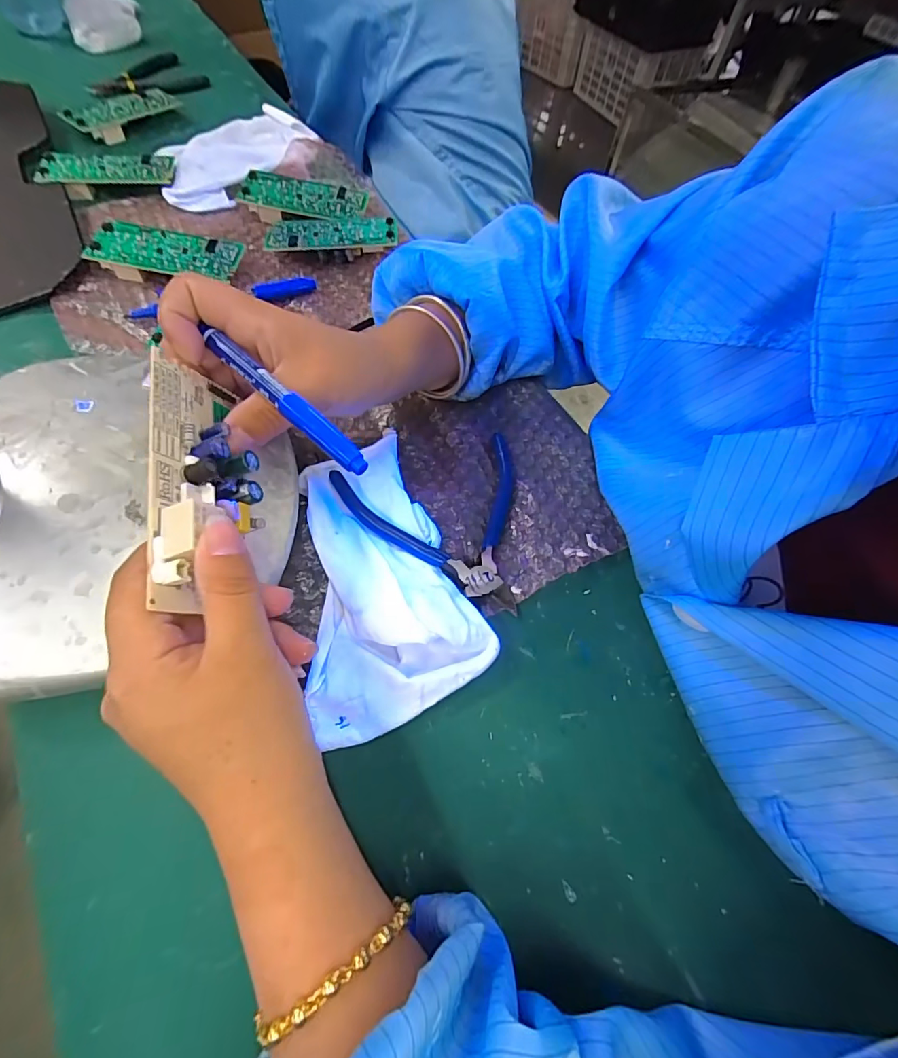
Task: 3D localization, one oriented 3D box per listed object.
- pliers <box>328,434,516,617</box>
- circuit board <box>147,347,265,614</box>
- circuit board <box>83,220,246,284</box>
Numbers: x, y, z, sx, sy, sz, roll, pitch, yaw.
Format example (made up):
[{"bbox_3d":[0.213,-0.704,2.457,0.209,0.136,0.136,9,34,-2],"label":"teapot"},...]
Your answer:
[{"bbox_3d":[-0.014,-0.013,0.274,0.105,0.015,0.114,3,61,-1],"label":"pliers"},{"bbox_3d":[-0.098,-0.022,0.190,0.031,0.034,0.104,-8,65,-7],"label":"circuit board"},{"bbox_3d":[-0.226,-0.221,0.375,0.107,0.020,0.043,4,61,0],"label":"circuit board"}]

